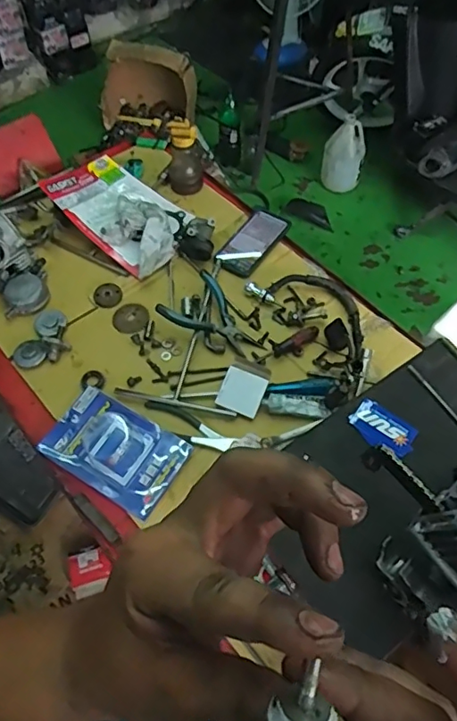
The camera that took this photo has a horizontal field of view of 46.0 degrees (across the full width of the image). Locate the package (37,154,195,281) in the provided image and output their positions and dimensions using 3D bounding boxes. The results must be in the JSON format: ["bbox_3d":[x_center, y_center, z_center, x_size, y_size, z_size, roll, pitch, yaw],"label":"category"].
[{"bbox_3d":[-0.203,-0.296,1.051,0.297,0.056,0.193,40,65,23],"label":"package"}]

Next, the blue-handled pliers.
[{"bbox_3d":[-0.019,-0.069,0.906,0.173,0.030,0.117,37,64,22],"label":"blue-handled pliers"}]

